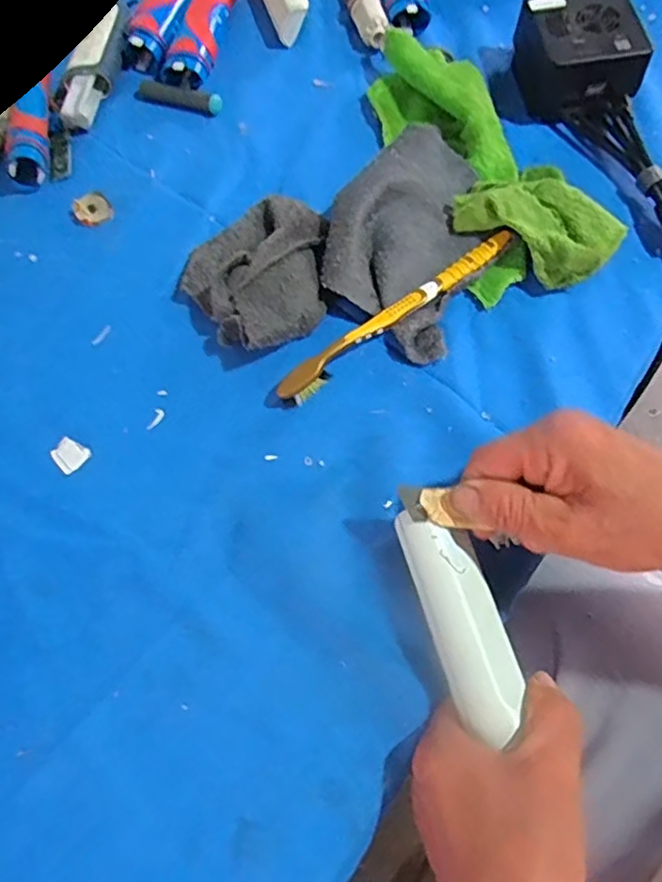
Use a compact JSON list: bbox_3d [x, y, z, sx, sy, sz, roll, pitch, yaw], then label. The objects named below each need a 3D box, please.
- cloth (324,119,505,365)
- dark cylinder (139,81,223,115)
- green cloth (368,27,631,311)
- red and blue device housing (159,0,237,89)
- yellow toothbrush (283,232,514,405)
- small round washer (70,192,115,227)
[{"bbox_3d":[0.059,-0.136,0.414,0.118,0.032,0.137,39,75,17],"label":"cloth"},{"bbox_3d":[-0.117,-0.267,0.490,0.066,0.009,0.014,15,69,9],"label":"dark cylinder"},{"bbox_3d":[0.093,-0.195,0.436,0.096,0.033,0.232,-30,69,-9],"label":"green cloth"},{"bbox_3d":[-0.102,-0.337,0.509,0.036,0.024,0.128,10,69,7],"label":"red and blue device housing"},{"bbox_3d":[0.043,-0.081,0.402,0.180,0.018,0.014,-37,70,-12],"label":"yellow toothbrush"},{"bbox_3d":[-0.174,-0.168,0.455,0.030,0.007,0.022,-19,68,-5],"label":"small round washer"}]

